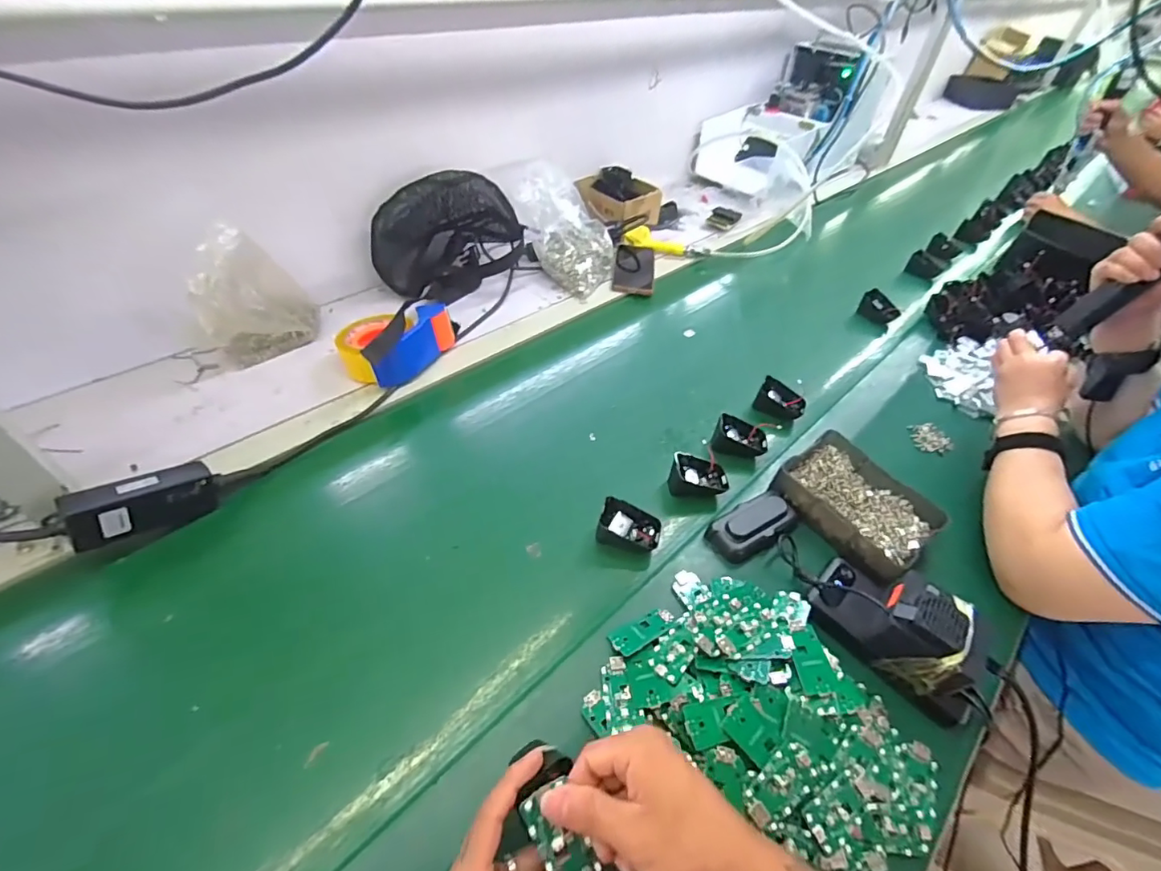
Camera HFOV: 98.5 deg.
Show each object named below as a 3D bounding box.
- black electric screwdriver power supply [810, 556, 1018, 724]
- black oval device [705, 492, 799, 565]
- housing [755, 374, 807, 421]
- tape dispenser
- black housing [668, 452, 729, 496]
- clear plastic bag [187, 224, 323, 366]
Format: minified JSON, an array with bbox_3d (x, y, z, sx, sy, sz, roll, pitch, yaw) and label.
[{"bbox_3d":[0.302,0.171,0.461,0.077,0.070,0.156,-32,56,-31],"label":"black electric screwdriver power supply"},{"bbox_3d":[0.192,0.094,0.556,0.103,0.027,0.058,-19,50,-22],"label":"black oval device"},{"bbox_3d":[0.286,-0.049,0.712,0.064,0.037,0.046,28,50,20],"label":"housing"},{"bbox_3d":[-0.266,-0.134,0.713,0.111,0.066,0.145,27,49,20],"label":"tape dispenser"},{"bbox_3d":[0.143,0.053,0.602,0.071,0.035,0.045,12,46,7],"label":"black housing"},{"bbox_3d":[-0.444,-0.183,0.681,0.145,0.167,0.065,-27,53,-27],"label":"clear plastic bag"}]

